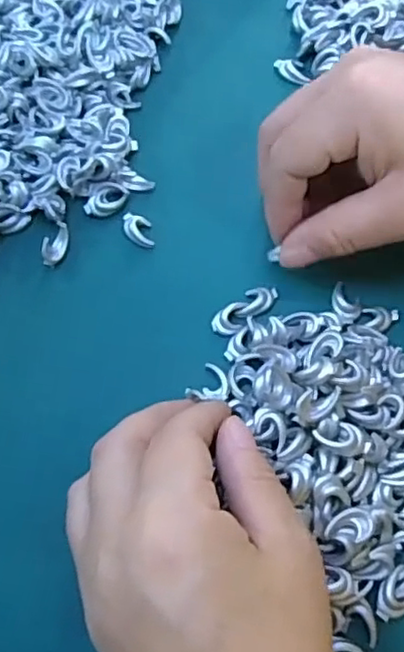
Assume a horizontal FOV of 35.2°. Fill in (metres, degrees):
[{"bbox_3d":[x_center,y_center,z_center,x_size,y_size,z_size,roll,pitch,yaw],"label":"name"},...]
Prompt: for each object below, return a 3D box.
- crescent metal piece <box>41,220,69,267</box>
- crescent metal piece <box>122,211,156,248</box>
[{"bbox_3d":[-0.070,-0.040,0.306,0.012,0.006,0.022,3,69,4],"label":"crescent metal piece"},{"bbox_3d":[-0.031,-0.047,0.308,0.014,0.004,0.019,-11,67,1],"label":"crescent metal piece"}]

